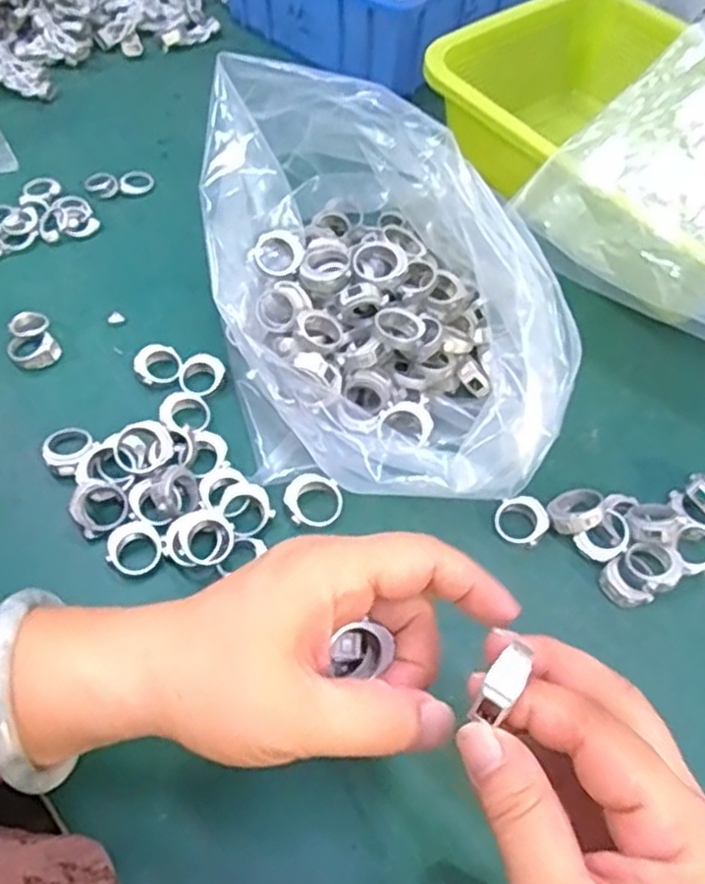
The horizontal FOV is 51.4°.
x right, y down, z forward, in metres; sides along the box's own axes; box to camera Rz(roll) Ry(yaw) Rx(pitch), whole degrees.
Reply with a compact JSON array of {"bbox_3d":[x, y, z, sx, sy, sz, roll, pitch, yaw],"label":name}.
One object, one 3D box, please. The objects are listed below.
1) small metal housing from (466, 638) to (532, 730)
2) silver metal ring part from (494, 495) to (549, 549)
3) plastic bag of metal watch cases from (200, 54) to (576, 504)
[{"bbox_3d":[0.044,0.073,0.218,0.010,0.006,0.024,38,74,19],"label":"small metal housing"},{"bbox_3d":[0.086,0.040,0.373,0.025,0.008,0.026,2,57,-3],"label":"silver metal ring part"},{"bbox_3d":[0.006,-0.083,0.377,0.141,0.132,0.244,-12,59,-12],"label":"plastic bag of metal watch cases"}]

